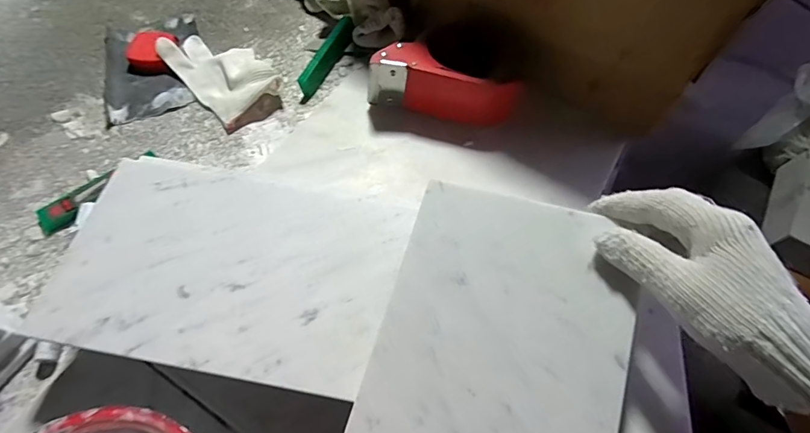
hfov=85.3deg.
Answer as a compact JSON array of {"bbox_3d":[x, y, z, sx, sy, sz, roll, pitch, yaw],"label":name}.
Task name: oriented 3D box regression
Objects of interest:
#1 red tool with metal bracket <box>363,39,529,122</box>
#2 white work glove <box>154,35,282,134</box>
[{"bbox_3d":[0.042,-0.137,0.463,0.154,0.052,0.049,19,65,8],"label":"red tool with metal bracket"},{"bbox_3d":[-0.212,-0.173,0.506,0.083,0.026,0.151,-39,70,-18],"label":"white work glove"}]

